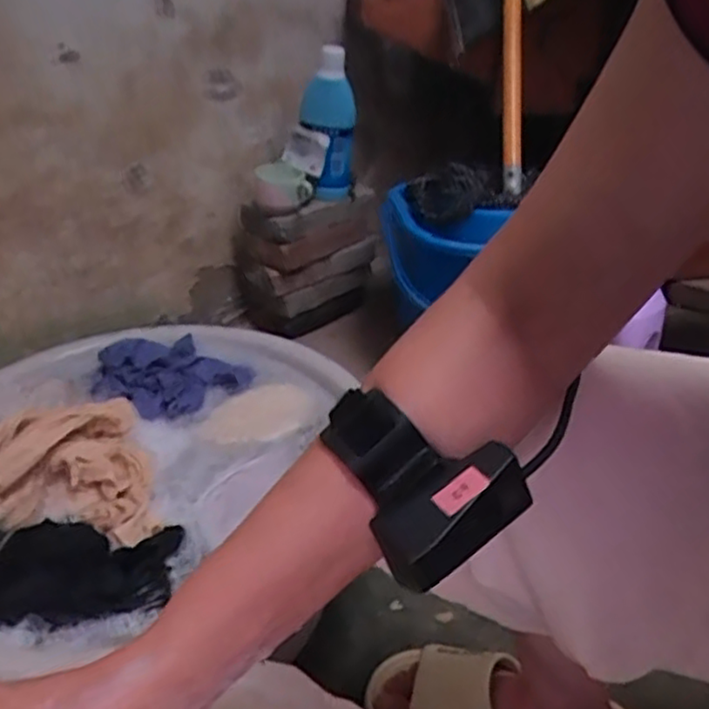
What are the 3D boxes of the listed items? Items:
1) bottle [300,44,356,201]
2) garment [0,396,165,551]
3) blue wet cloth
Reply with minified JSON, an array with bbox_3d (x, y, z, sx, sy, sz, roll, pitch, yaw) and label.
[{"bbox_3d":[-0.044,-0.394,1.206,0.086,0.247,0.071,2,30,0],"label":"bottle"},{"bbox_3d":[-0.276,0.109,0.657,0.163,0.063,0.196,-14,34,-25],"label":"garment"},{"bbox_3d":[-0.227,0.019,0.840,0.154,0.038,0.151,20,35,28],"label":"blue wet cloth"}]

